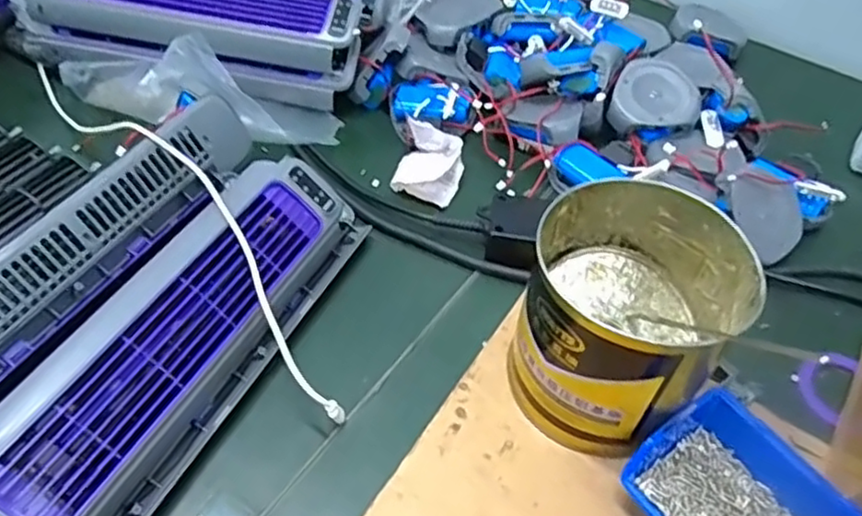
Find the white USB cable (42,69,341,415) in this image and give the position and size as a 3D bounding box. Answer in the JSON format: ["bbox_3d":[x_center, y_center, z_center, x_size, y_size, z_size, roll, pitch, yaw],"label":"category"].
[{"bbox_3d":[-0.204,-0.055,0.497,0.040,0.075,0.453,-34,59,-27],"label":"white USB cable"}]

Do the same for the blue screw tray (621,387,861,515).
[{"bbox_3d":[0.175,0.141,0.379,0.087,0.041,0.112,-28,57,-23],"label":"blue screw tray"}]

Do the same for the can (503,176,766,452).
[{"bbox_3d":[0.116,0.037,0.413,0.118,0.112,0.125,30,55,21],"label":"can"}]

